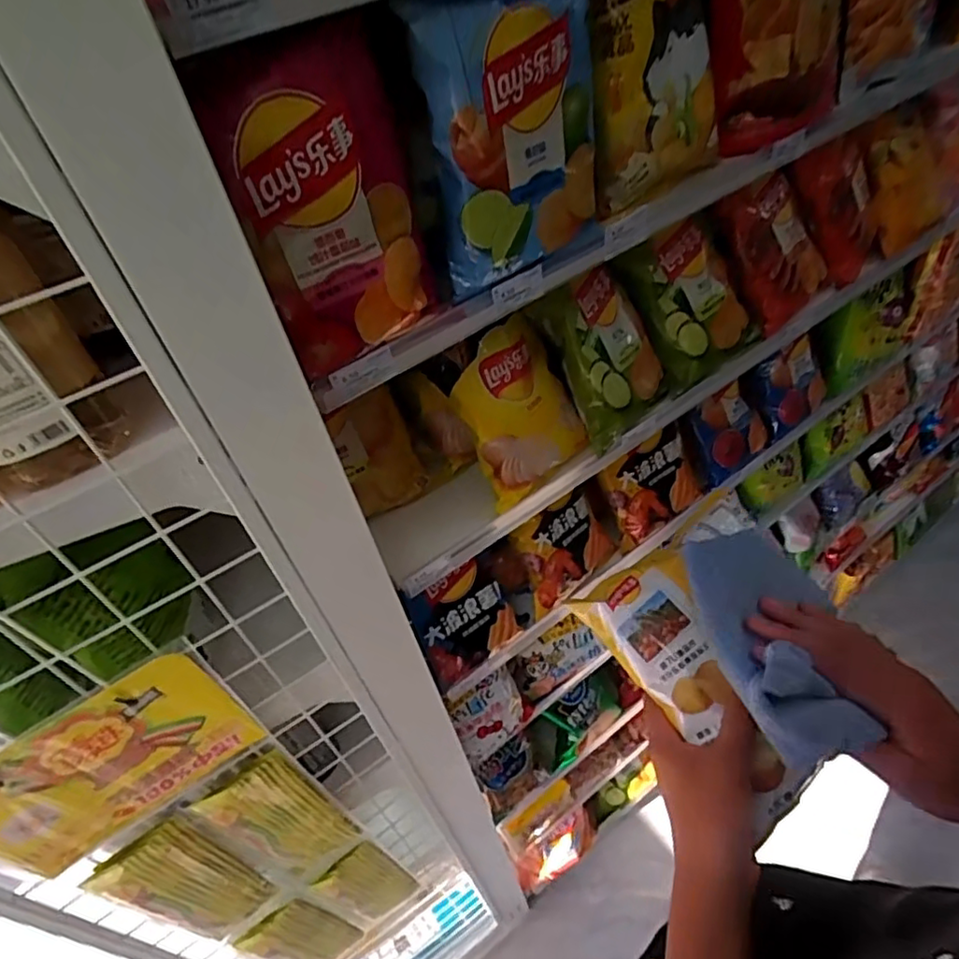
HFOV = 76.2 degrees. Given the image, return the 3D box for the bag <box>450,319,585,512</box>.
[{"bbox_3d":[0.040,-0.073,0.629,0.120,0.165,0.050,-35,16,-32],"label":"bag"}]

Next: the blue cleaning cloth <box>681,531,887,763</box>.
[{"bbox_3d":[0.213,0.105,0.426,0.107,0.041,0.170,-2,41,4],"label":"blue cleaning cloth"}]

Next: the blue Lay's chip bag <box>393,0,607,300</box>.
[{"bbox_3d":[0.034,-0.253,0.455,0.158,0.180,0.048,-38,49,-24],"label":"blue Lay's chip bag"}]

